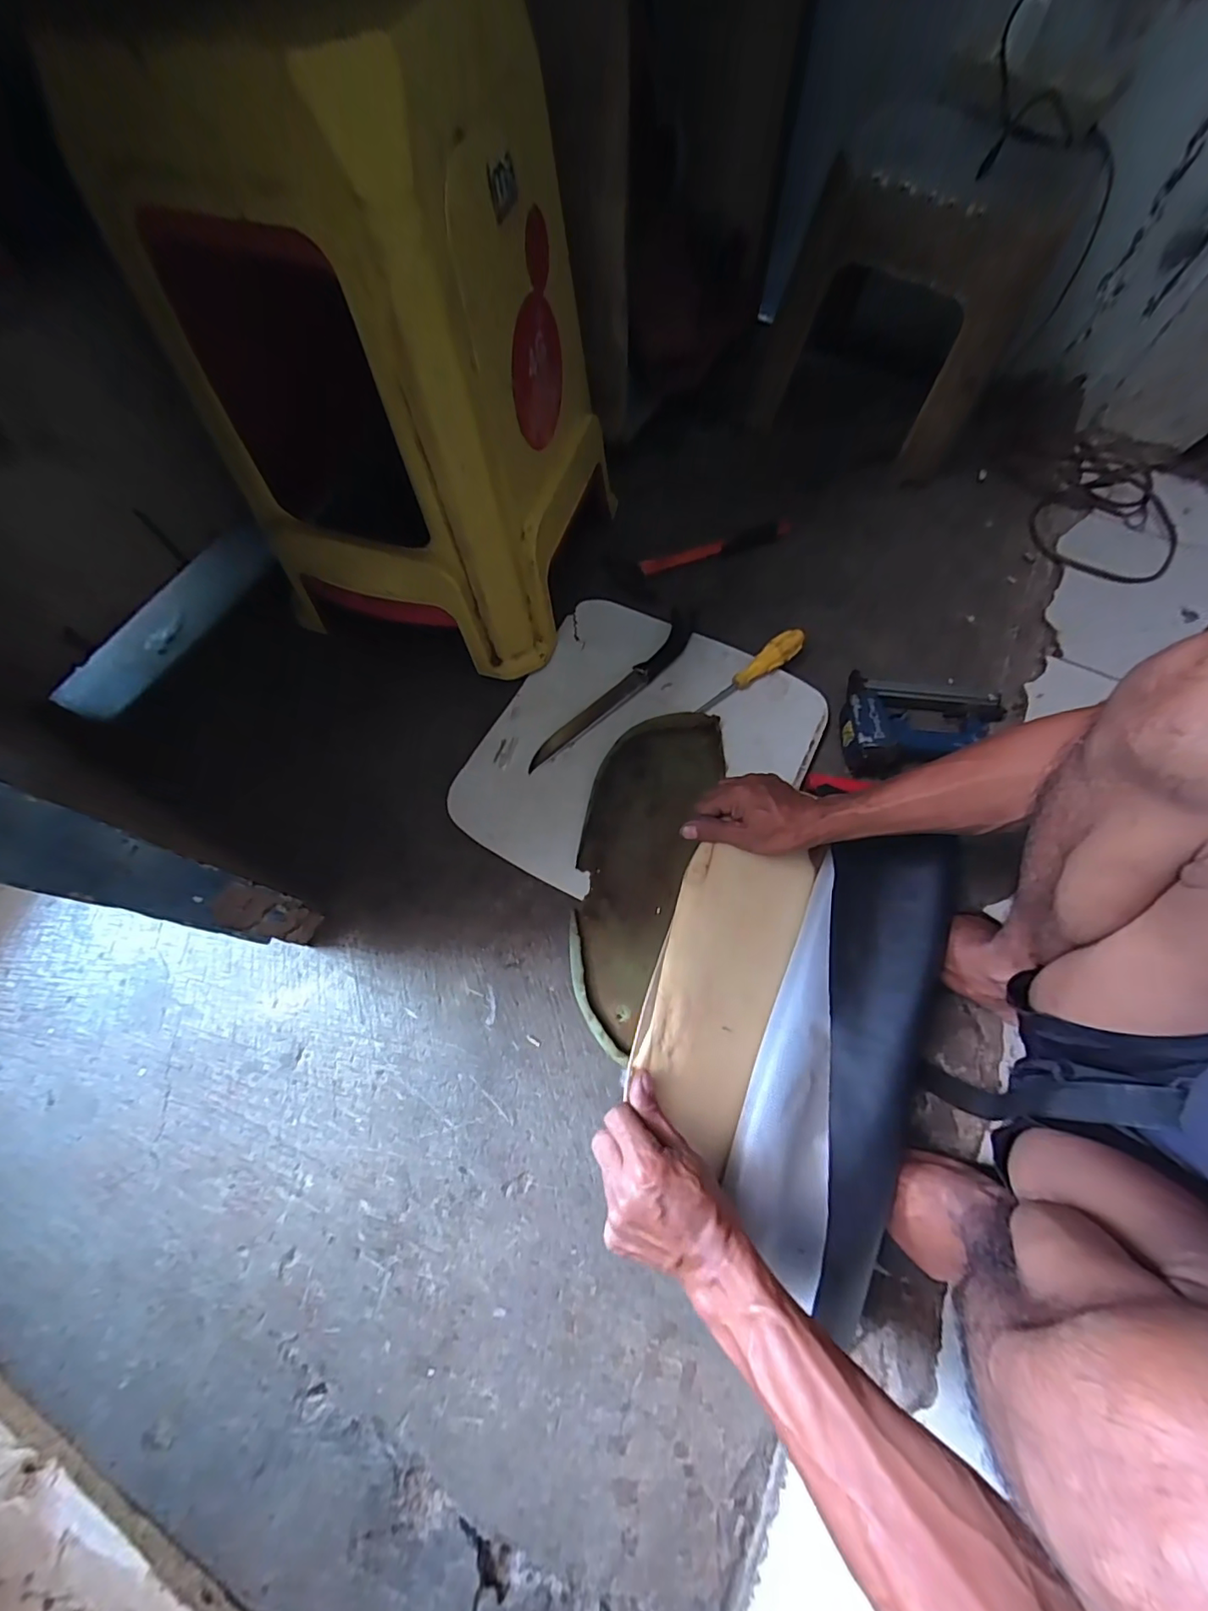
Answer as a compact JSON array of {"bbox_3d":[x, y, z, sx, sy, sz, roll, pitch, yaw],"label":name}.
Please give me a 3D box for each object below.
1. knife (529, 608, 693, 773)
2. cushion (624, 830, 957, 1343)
[{"bbox_3d":[0.019,-0.147,0.696,0.047,0.015,0.295,38,72,14],"label":"knife"},{"bbox_3d":[0.174,0.182,0.511,0.260,0.062,0.416,18,69,8],"label":"cushion"}]

